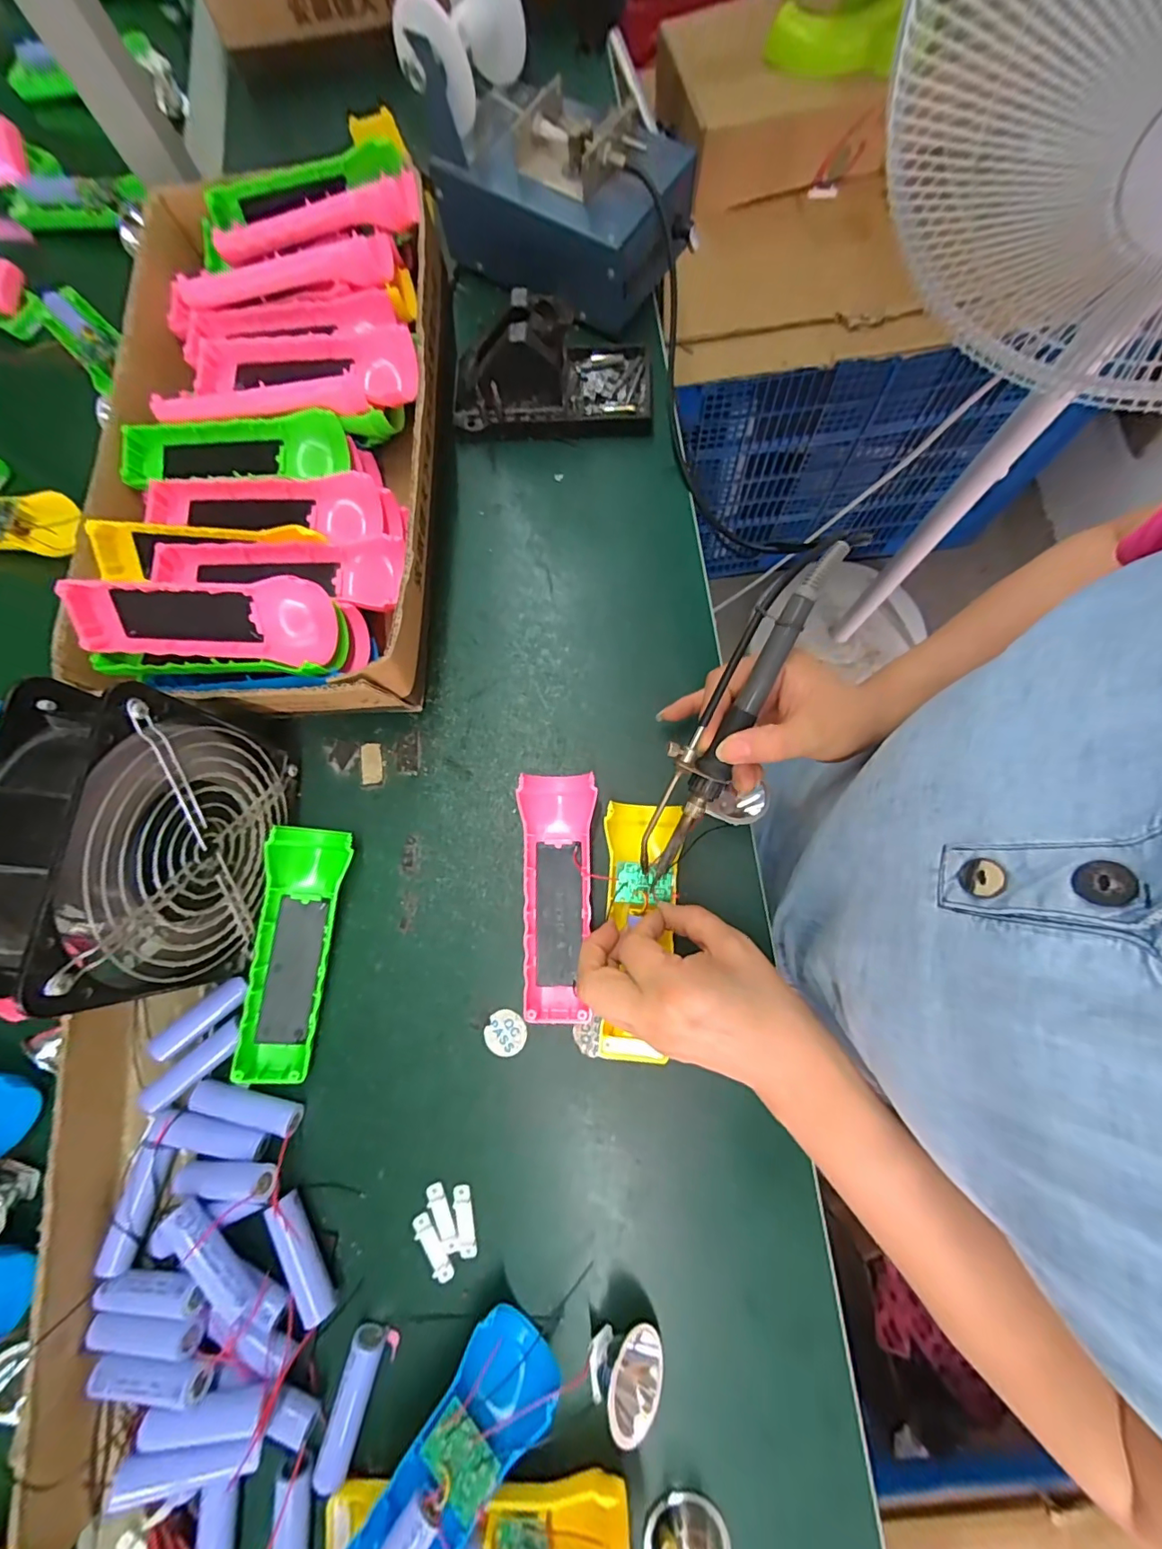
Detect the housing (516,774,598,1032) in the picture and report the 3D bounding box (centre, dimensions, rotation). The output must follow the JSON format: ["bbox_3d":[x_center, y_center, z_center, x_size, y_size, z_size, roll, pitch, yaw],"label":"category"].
[{"bbox_3d":[-0.014,0.077,0.339,0.047,0.025,0.155,-2,77,0],"label":"housing"}]

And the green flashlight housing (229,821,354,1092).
[{"bbox_3d":[-0.187,0.113,0.336,0.049,0.025,0.155,8,77,2],"label":"green flashlight housing"}]

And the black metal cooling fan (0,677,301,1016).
[{"bbox_3d":[-0.235,0.040,0.287,0.062,0.145,0.148,3,78,3],"label":"black metal cooling fan"}]

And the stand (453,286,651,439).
[{"bbox_3d":[-0.023,-0.323,0.402,0.156,0.078,0.092,-1,78,2],"label":"stand"}]

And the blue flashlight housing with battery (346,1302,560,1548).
[{"bbox_3d":[-0.078,0.362,0.254,0.047,0.034,0.159,41,64,9],"label":"blue flashlight housing with battery"}]

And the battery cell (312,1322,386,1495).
[{"bbox_3d":[-0.128,0.352,0.289,0.018,0.022,0.065,13,80,6],"label":"battery cell"}]

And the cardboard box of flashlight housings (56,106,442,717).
[{"bbox_3d":[-0.219,-0.242,0.373,0.230,0.099,0.410,0,78,2],"label":"cardboard box of flashlight housings"}]

